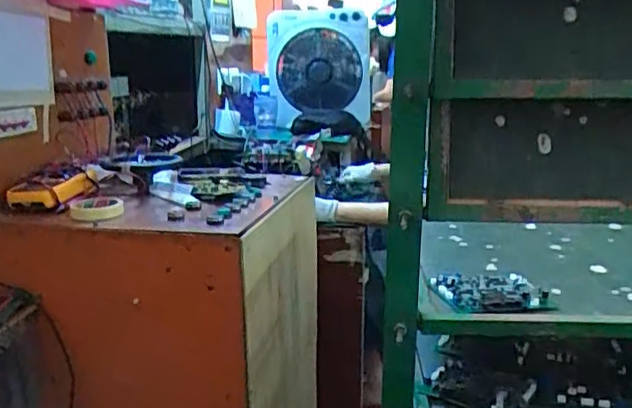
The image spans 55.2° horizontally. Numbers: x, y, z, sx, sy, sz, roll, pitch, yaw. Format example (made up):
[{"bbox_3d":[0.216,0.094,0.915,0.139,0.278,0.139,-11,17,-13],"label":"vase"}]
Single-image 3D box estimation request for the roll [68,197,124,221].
[{"bbox_3d":[-0.399,0.010,1.100,0.091,0.028,0.106,-5,15,-20],"label":"roll"}]

